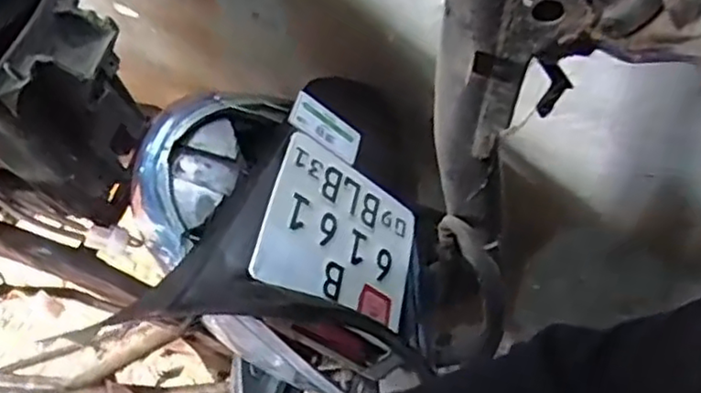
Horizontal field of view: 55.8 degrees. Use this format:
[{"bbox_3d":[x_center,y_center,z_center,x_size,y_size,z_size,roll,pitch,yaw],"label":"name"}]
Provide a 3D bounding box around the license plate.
[{"bbox_3d":[-0.005,0.039,0.645,0.169,0.011,0.160,32,52,-27],"label":"license plate"}]

